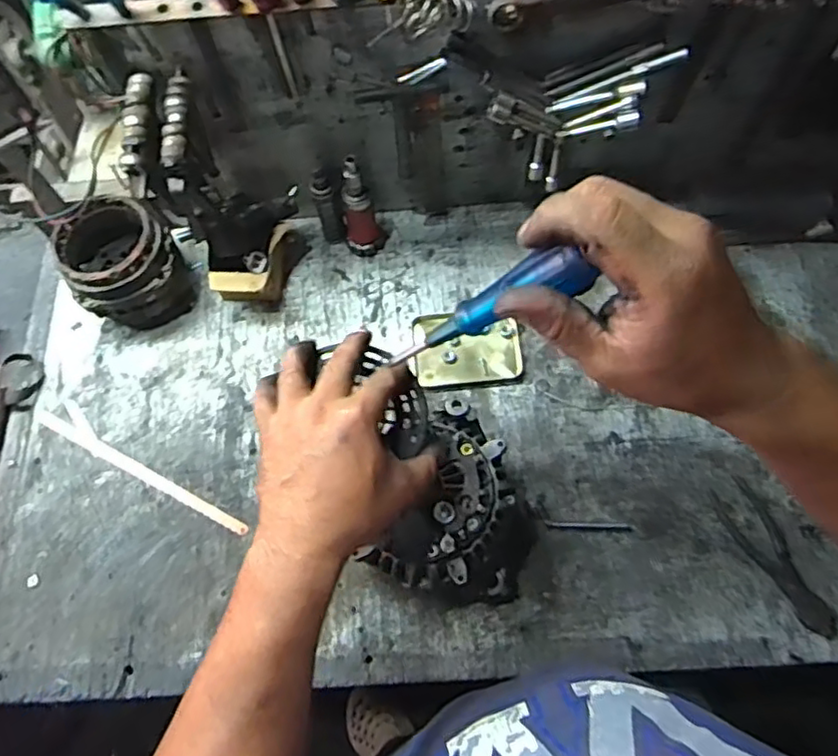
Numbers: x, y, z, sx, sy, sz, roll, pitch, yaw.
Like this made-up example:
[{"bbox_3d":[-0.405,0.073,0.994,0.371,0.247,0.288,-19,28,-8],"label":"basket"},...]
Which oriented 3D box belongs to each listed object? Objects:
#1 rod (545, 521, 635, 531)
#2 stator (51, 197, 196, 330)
[{"bbox_3d":[0.185,0.160,0.712,0.094,0.004,0.008,1,67,3],"label":"rod"},{"bbox_3d":[-0.357,-0.137,0.808,0.115,0.124,0.125,-1,67,2],"label":"stator"}]

